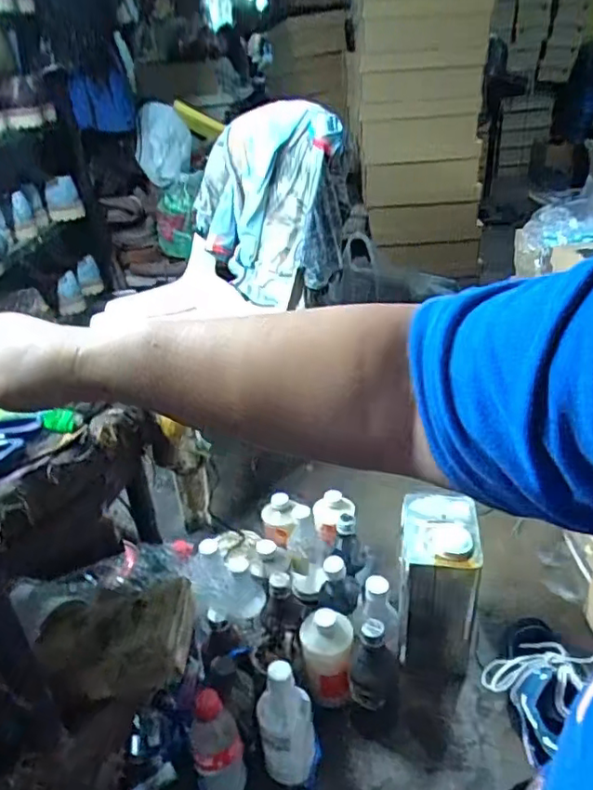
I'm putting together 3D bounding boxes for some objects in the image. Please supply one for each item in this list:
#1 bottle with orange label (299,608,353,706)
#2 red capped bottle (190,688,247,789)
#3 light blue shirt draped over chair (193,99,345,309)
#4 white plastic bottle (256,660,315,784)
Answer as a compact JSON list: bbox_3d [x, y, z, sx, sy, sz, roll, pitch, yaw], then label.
[{"bbox_3d":[0.045,0.375,0.840,0.069,0.136,0.062,5,30,17],"label":"bottle with orange label"},{"bbox_3d":[-0.099,0.432,0.732,0.059,0.176,0.053,-13,30,-15],"label":"red capped bottle"},{"bbox_3d":[-0.072,-0.407,1.266,0.139,0.374,0.407,-24,35,-31],"label":"light blue shirt draped over chair"},{"bbox_3d":[-0.013,0.416,0.747,0.068,0.166,0.058,-4,29,0],"label":"white plastic bottle"}]

